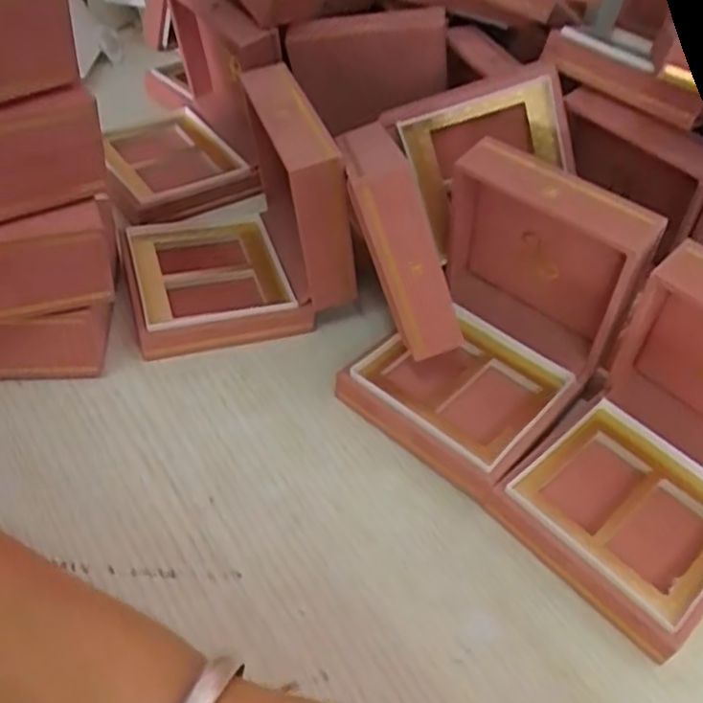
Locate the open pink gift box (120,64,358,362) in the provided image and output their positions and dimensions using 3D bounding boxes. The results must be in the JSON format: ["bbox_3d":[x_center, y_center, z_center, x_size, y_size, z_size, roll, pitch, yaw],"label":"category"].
[{"bbox_3d":[-0.061,-0.072,0.348,0.108,0.103,0.092,-10,49,-15],"label":"open pink gift box"}]

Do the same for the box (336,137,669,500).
[{"bbox_3d":[0.064,-0.019,0.311,0.090,0.110,0.106,35,53,24],"label":"box"}]

